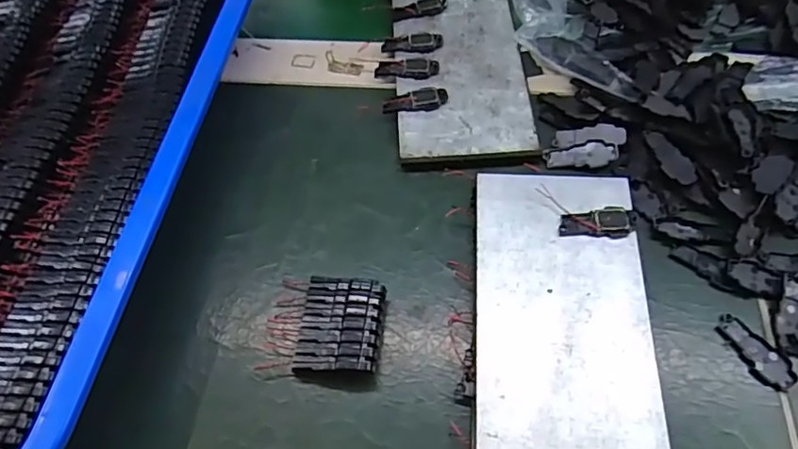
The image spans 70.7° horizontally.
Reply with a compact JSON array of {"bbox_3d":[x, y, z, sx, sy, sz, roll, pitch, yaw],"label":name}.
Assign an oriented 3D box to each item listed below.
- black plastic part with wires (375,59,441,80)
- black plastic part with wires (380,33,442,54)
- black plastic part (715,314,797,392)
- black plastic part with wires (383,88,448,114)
[{"bbox_3d":[0.005,-0.099,0.354,0.040,0.005,0.015,-1,61,3],"label":"black plastic part with wires"},{"bbox_3d":[0.009,-0.118,0.367,0.038,0.004,0.016,4,61,6],"label":"black plastic part with wires"},{"bbox_3d":[0.167,0.059,0.263,0.017,0.004,0.039,-30,63,-13],"label":"black plastic part"},{"bbox_3d":[0.010,-0.075,0.340,0.039,0.004,0.013,-11,61,-3],"label":"black plastic part with wires"}]

